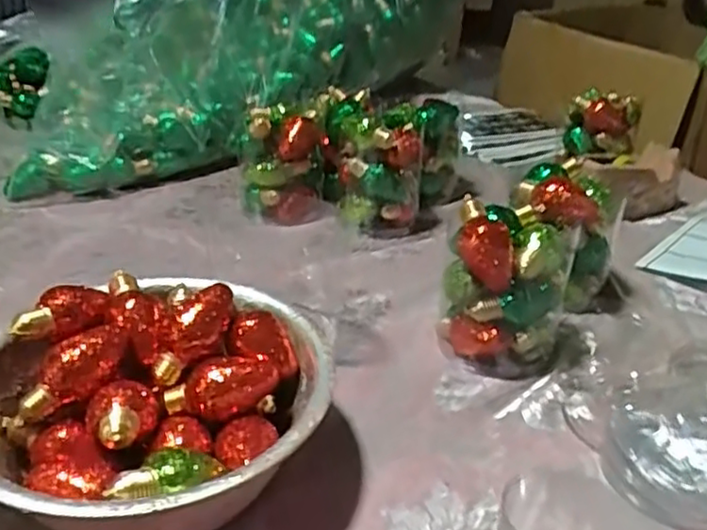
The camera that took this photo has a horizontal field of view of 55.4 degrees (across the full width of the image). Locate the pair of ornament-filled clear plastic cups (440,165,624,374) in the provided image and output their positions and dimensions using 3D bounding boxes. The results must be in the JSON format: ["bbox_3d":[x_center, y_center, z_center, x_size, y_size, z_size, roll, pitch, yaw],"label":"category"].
[{"bbox_3d":[0.205,-0.004,0.754,0.126,0.145,0.256,23,34,34],"label":"pair of ornament-filled clear plastic cups"}]

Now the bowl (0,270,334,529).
[{"bbox_3d":[-0.154,0.121,0.534,0.250,0.124,0.269,2,28,-1],"label":"bowl"}]

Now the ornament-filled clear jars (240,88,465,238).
[{"bbox_3d":[0.001,-0.163,1.022,0.317,0.140,0.210,3,28,2],"label":"ornament-filled clear jars"}]

